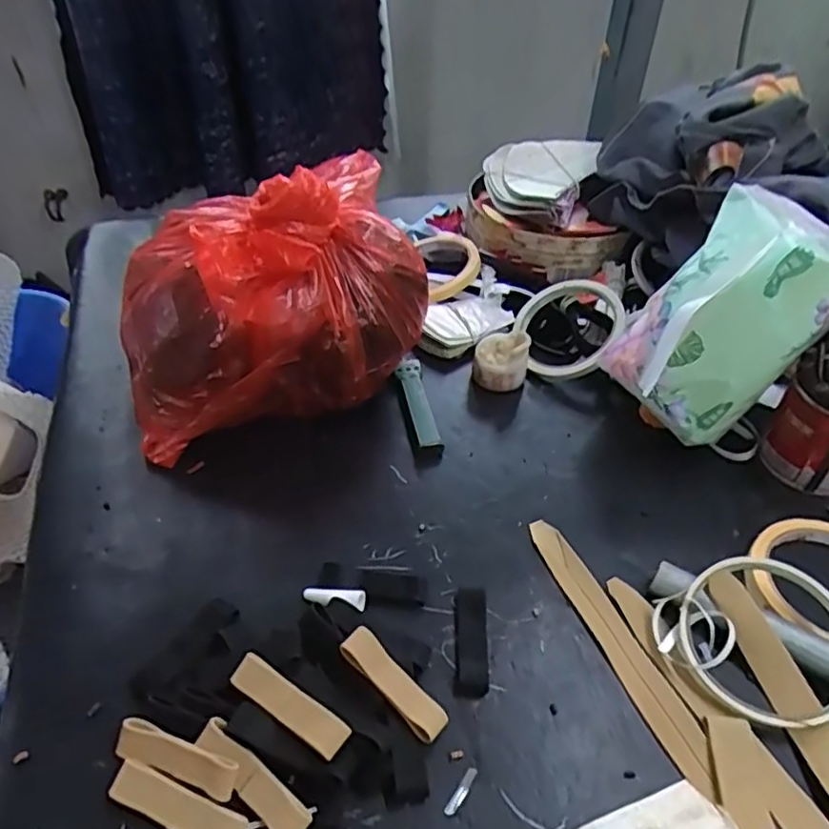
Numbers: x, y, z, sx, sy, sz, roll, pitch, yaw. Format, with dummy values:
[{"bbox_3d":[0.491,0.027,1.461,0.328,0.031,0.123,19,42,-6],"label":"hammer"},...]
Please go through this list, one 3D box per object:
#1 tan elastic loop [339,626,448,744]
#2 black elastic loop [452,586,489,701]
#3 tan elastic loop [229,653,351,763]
[{"bbox_3d":[-0.009,0.129,0.307,0.061,0.007,0.018,44,54,12],"label":"tan elastic loop"},{"bbox_3d":[0.031,0.121,0.347,0.018,0.006,0.060,3,42,2],"label":"black elastic loop"},{"bbox_3d":[-0.058,0.133,0.295,0.062,0.004,0.016,26,67,24],"label":"tan elastic loop"}]

